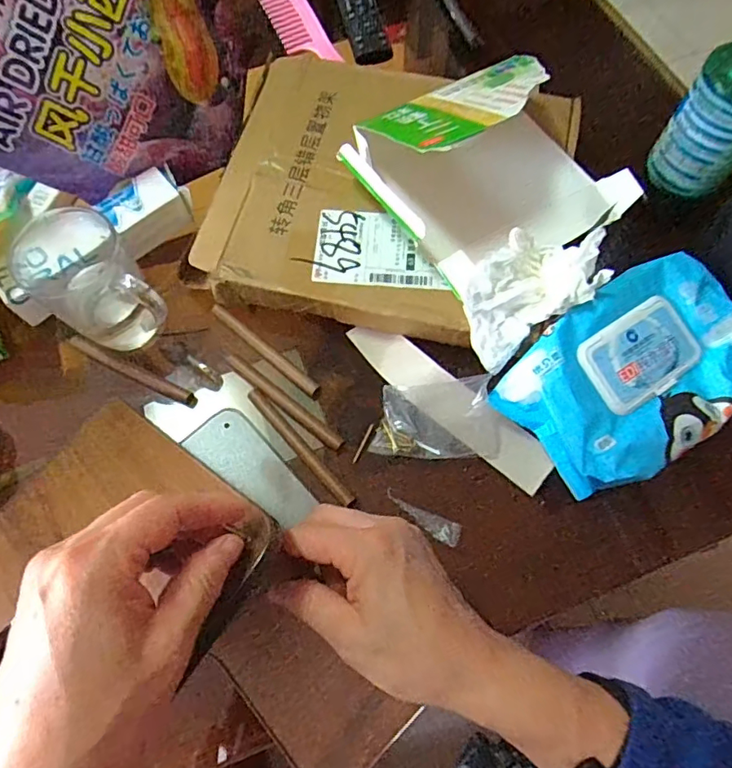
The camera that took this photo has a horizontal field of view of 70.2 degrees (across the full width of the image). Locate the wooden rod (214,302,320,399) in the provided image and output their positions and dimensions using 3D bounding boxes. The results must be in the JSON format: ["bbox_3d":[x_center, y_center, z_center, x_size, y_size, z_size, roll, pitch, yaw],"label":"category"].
[{"bbox_3d":[-0.090,-0.030,0.466,0.127,0.013,0.012,38,73,16],"label":"wooden rod"}]

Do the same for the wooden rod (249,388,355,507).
[{"bbox_3d":[-0.055,0.051,0.430,0.012,0.009,0.128,-40,72,-14],"label":"wooden rod"}]

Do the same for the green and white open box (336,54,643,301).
[{"bbox_3d":[0.105,-0.200,0.438,0.206,0.097,0.178,-29,69,-10],"label":"green and white open box"}]

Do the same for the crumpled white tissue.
[{"bbox_3d":[0.127,-0.077,0.412,0.104,0.059,0.073,-29,70,-10],"label":"crumpled white tissue"}]

